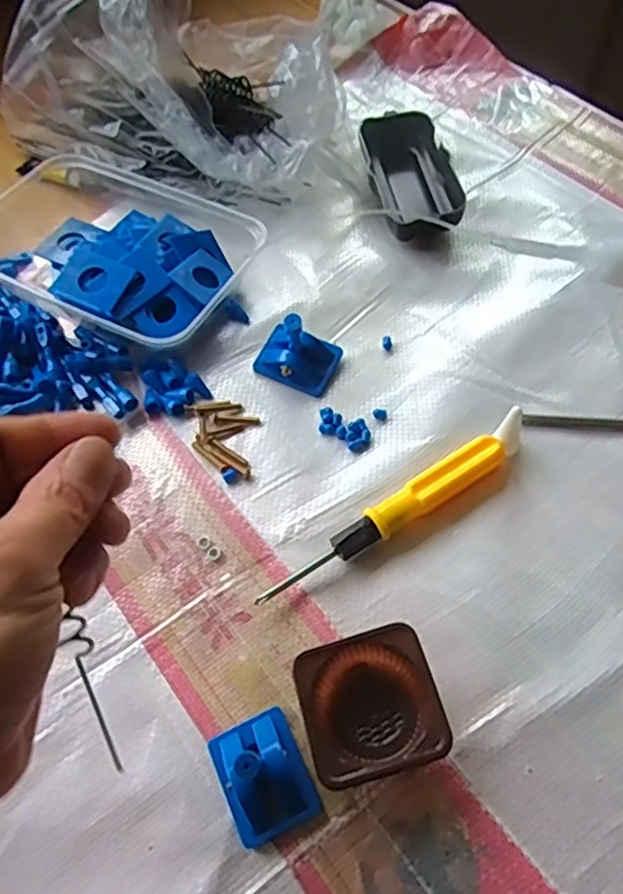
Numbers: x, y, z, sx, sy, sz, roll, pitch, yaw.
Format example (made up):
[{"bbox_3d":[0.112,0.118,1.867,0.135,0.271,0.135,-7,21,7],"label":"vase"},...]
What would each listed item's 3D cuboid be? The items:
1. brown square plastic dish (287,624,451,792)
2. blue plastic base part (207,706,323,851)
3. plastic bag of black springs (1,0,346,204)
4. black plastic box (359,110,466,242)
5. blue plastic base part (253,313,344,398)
[{"bbox_3d":[0.023,0.107,0.277,0.054,0.028,0.056,-15,58,-5],"label":"brown square plastic dish"},{"bbox_3d":[-0.020,0.133,0.271,0.034,0.016,0.044,-24,60,-10],"label":"blue plastic base part"},{"bbox_3d":[-0.078,-0.266,0.445,0.214,0.137,0.163,28,64,19],"label":"plastic bag of black springs"},{"bbox_3d":[0.066,-0.179,0.446,0.050,0.027,0.111,-9,58,-1],"label":"black plastic box"},{"bbox_3d":[-0.009,-0.054,0.382,0.045,0.022,0.034,19,61,15],"label":"blue plastic base part"}]

